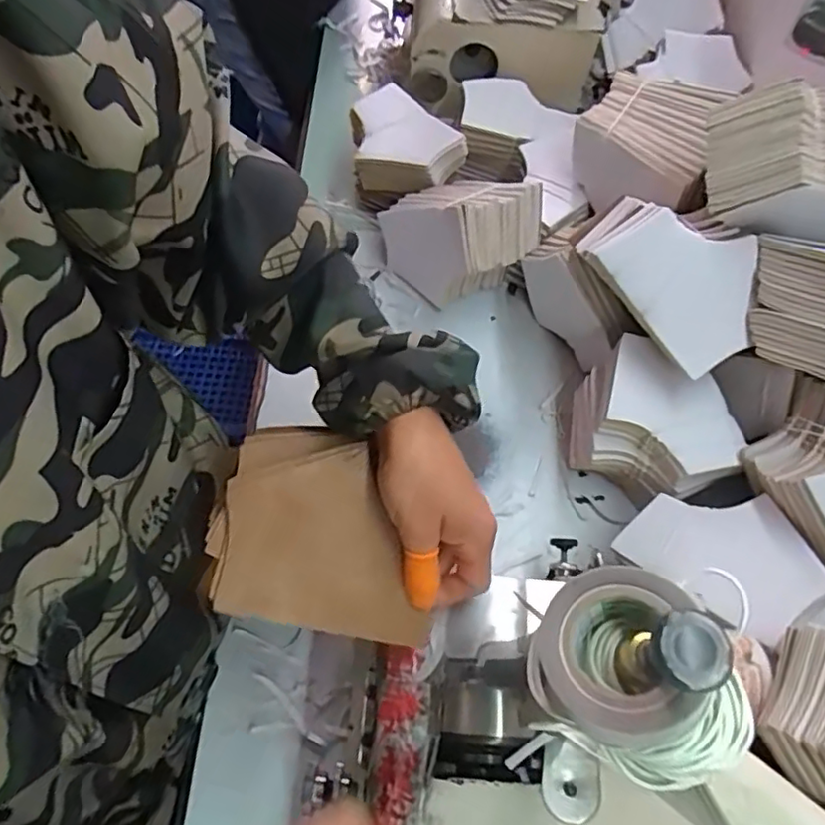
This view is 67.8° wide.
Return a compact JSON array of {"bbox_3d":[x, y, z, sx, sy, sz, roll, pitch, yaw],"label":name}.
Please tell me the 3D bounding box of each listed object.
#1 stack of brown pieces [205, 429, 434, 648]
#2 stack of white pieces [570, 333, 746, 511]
[{"bbox_3d":[-0.049,0.072,0.369,0.132,0.016,0.111,16,78,-13],"label":"stack of brown pieces"},{"bbox_3d":[0.211,0.021,0.562,0.136,0.107,0.103,30,66,14],"label":"stack of white pieces"}]

